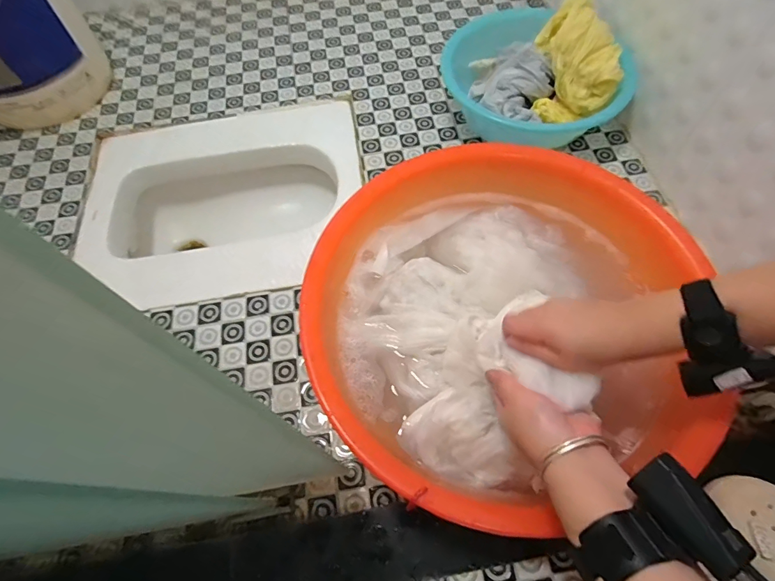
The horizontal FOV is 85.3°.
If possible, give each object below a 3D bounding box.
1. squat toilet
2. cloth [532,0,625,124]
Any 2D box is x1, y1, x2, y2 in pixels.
[{"bbox_3d":[-0.275,-0.134,0.785,0.469,0.146,0.365,-10,62,-4],"label":"squat toilet"},{"bbox_3d":[0.302,-0.371,0.676,0.112,0.104,0.175,4,62,4],"label":"cloth"}]

